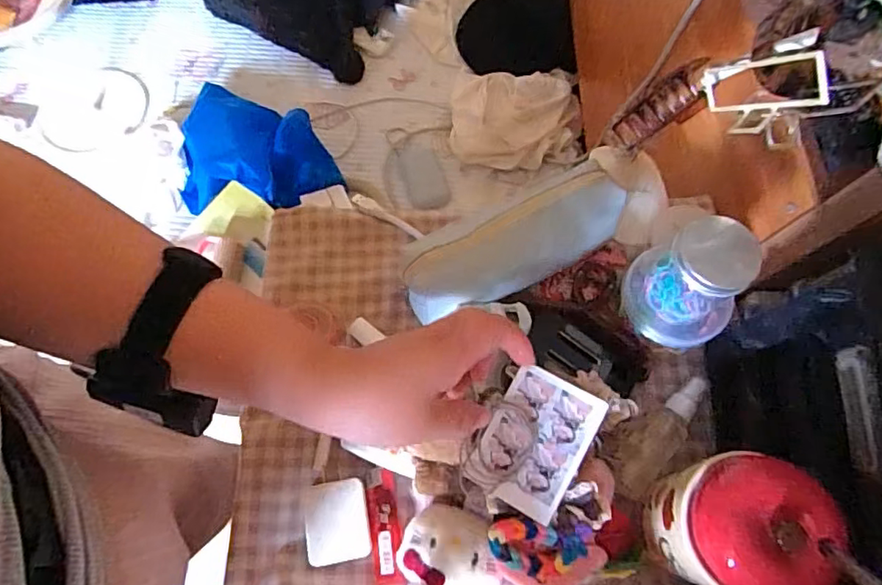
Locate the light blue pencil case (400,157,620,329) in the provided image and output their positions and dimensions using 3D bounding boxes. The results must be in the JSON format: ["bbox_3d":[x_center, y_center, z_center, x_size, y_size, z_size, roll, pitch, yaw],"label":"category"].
[{"bbox_3d":[0.060,-0.043,0.476,0.190,0.039,0.069,-25,70,-9],"label":"light blue pencil case"}]

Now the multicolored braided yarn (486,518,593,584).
[{"bbox_3d":[0.062,0.166,0.366,0.062,0.022,0.034,4,68,3],"label":"multicolored braided yarn"}]

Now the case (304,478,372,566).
[{"bbox_3d":[-0.078,0.173,0.428,0.045,0.014,0.056,-8,68,-2],"label":"case"}]

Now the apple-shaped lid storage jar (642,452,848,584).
[{"bbox_3d":[0.171,0.137,0.333,0.073,0.083,0.076,14,69,7],"label":"apple-shaped lid storage jar"}]

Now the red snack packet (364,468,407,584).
[{"bbox_3d":[-0.043,0.180,0.437,0.022,0.014,0.084,-10,68,-3],"label":"red snack packet"}]

